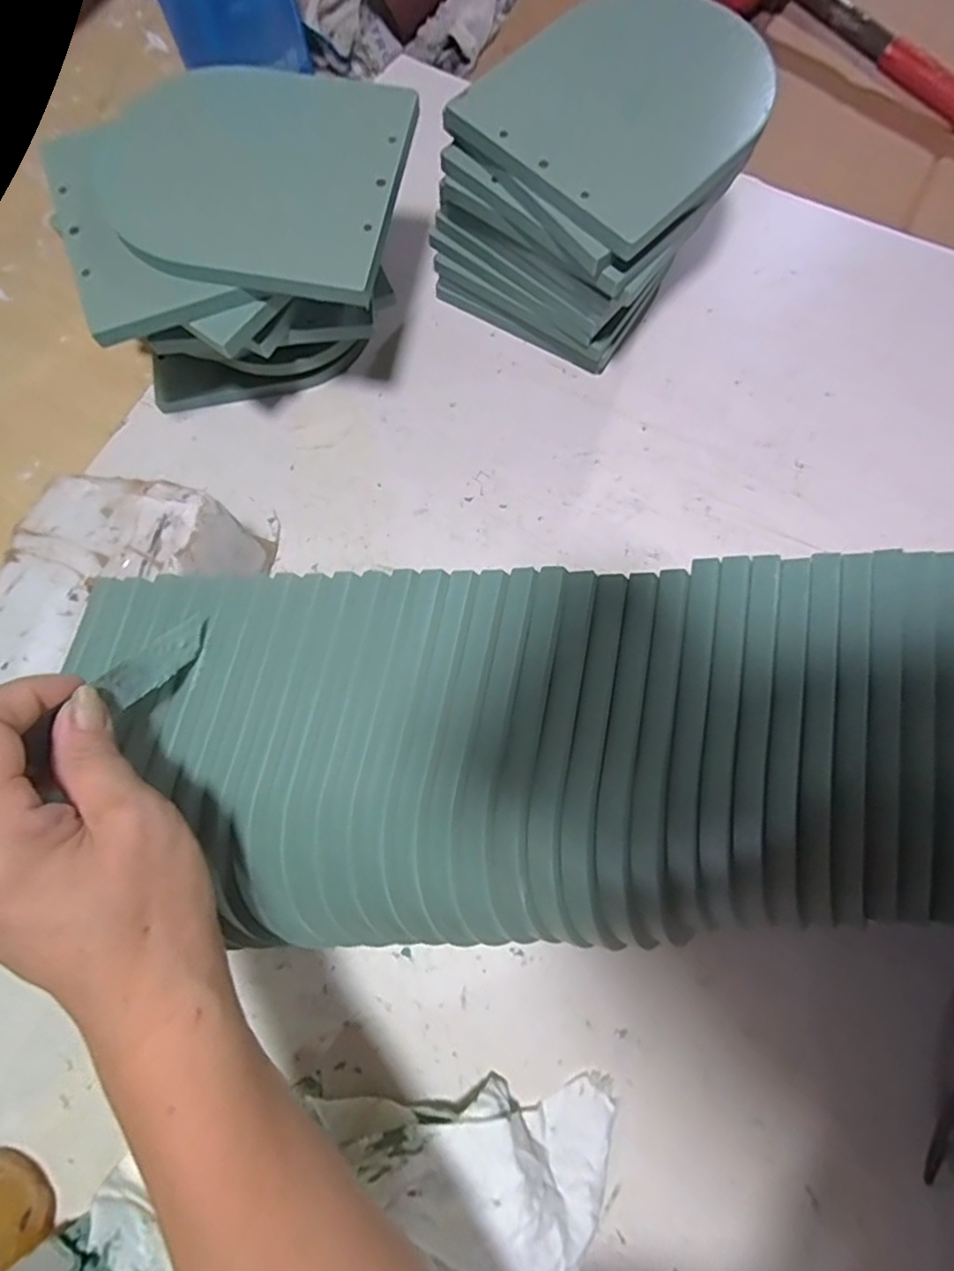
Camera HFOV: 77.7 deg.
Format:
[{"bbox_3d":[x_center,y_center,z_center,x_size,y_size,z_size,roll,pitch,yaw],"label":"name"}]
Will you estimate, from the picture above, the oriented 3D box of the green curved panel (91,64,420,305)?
[{"bbox_3d":[-0.131,-0.269,0.346,0.172,0.012,0.145,10,77,3],"label":"green curved panel"}]

